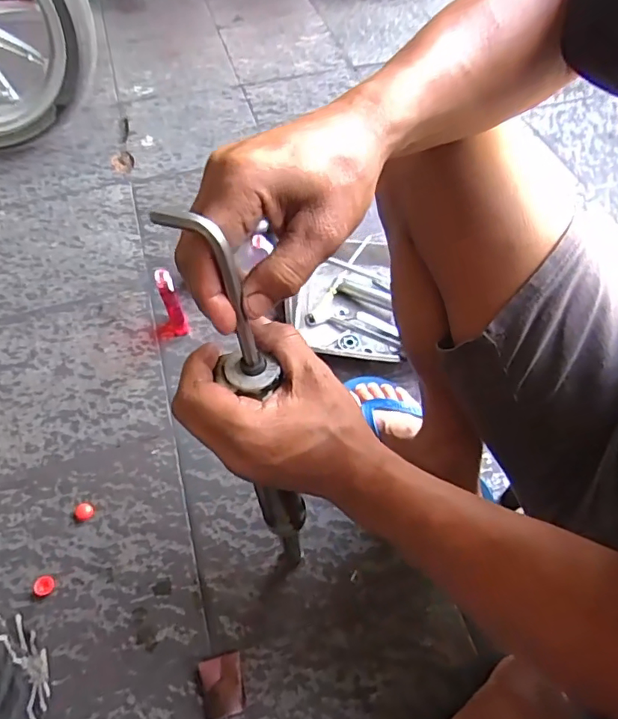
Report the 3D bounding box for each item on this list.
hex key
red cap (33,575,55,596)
[{"bbox_3d":[-0.046,-0.035,0.270,0.024,0.103,0.014,16,56,36],"label":"hex key"},{"bbox_3d":[-0.330,0.281,0.636,0.022,0.006,0.023,0,57,0],"label":"red cap"}]

